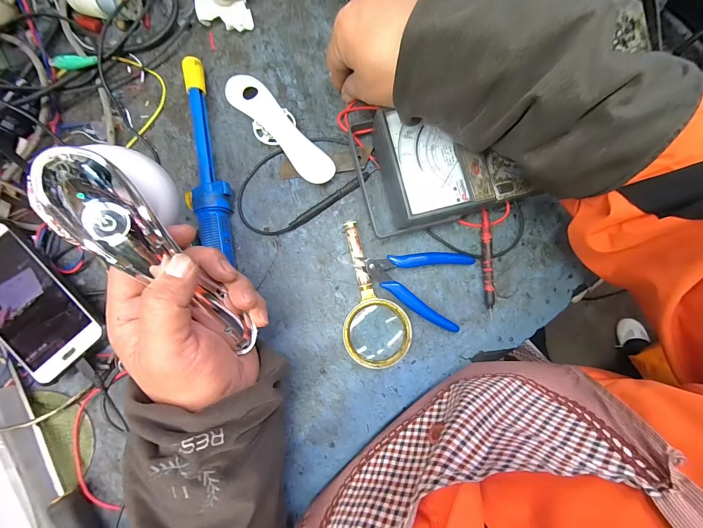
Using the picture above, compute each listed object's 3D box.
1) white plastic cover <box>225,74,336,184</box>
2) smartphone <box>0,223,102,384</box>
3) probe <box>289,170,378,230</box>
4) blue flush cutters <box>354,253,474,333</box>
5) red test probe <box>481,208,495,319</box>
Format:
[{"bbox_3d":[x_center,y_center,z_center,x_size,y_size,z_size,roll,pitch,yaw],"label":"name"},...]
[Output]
[{"bbox_3d":[-0.079,-0.147,0.319,0.035,0.021,0.157,-41,87,-5],"label":"white plastic cover"},{"bbox_3d":[-0.318,0.038,0.287,0.076,0.010,0.147,-42,91,-7],"label":"smartphone"},{"bbox_3d":[-0.020,-0.069,0.316,0.107,0.011,0.009,-35,87,-5],"label":"probe"},{"bbox_3d":[0.064,0.013,0.308,0.114,0.016,0.077,20,85,0],"label":"blue flush cutters"},{"bbox_3d":[0.145,-0.002,0.314,0.013,0.012,0.113,0,85,-2],"label":"red test probe"}]

